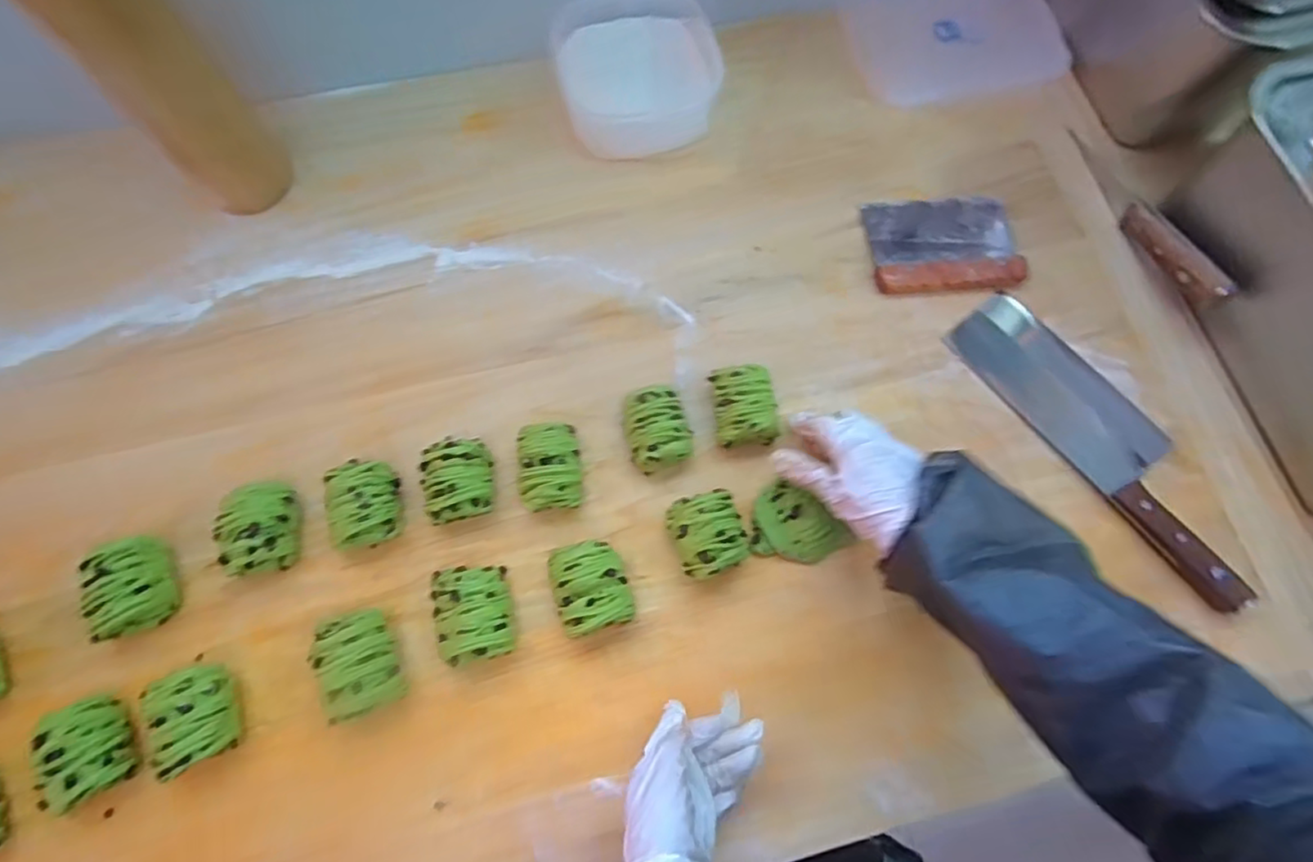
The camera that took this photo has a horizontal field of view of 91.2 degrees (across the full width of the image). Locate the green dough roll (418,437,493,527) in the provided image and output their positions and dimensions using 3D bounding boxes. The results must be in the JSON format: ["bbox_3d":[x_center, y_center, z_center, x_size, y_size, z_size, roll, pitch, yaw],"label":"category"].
[{"bbox_3d":[-0.165,0.040,0.533,0.053,0.035,0.064,-13,74,-5],"label":"green dough roll"}]

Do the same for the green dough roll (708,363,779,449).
[{"bbox_3d":[0.077,-0.021,0.566,0.056,0.045,0.072,-8,73,-4],"label":"green dough roll"}]

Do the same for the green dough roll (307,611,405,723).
[{"bbox_3d":[-0.231,0.179,0.493,0.060,0.038,0.076,-21,74,-7],"label":"green dough roll"}]

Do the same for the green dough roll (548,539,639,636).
[{"bbox_3d":[-0.052,0.124,0.516,0.057,0.045,0.069,-15,74,-6],"label":"green dough roll"}]

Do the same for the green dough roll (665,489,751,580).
[{"bbox_3d":[0.044,0.085,0.530,0.061,0.045,0.064,0,73,-1],"label":"green dough roll"}]

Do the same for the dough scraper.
[{"bbox_3d":[0.285,-0.186,0.636,0.143,0.024,0.109,-2,73,-2],"label":"dough scraper"}]

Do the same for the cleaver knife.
[{"bbox_3d":[0.406,0.004,0.578,0.090,0.021,0.316,-35,77,-11],"label":"cleaver knife"}]

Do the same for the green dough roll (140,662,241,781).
[{"bbox_3d":[-0.346,0.212,0.476,0.060,0.047,0.071,-30,76,-10],"label":"green dough roll"}]

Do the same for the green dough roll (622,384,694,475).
[{"bbox_3d":[0.001,-0.003,0.558,0.054,0.043,0.068,-12,73,-5],"label":"green dough roll"}]

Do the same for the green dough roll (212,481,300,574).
[{"bbox_3d":[-0.325,0.081,0.525,0.058,0.046,0.070,-14,74,-5],"label":"green dough roll"}]

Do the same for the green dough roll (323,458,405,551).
[{"bbox_3d":[-0.242,0.061,0.531,0.058,0.047,0.071,-12,73,-5],"label":"green dough roll"}]

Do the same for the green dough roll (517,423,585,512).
[{"bbox_3d":[-0.090,0.031,0.546,0.049,0.040,0.072,-8,73,-4],"label":"green dough roll"}]

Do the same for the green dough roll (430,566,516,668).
[{"bbox_3d":[-0.145,0.144,0.507,0.063,0.045,0.073,-12,73,-5],"label":"green dough roll"}]

